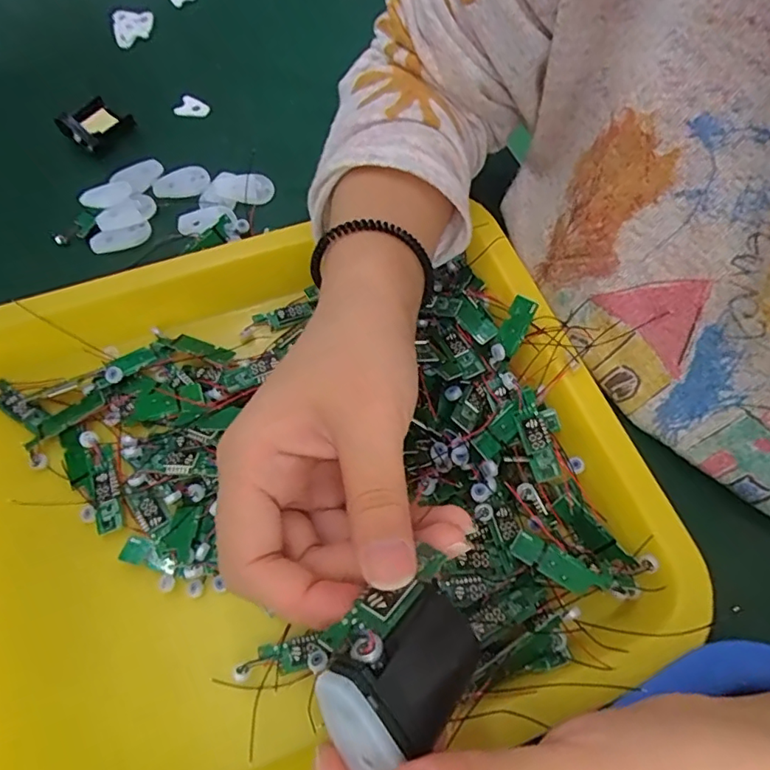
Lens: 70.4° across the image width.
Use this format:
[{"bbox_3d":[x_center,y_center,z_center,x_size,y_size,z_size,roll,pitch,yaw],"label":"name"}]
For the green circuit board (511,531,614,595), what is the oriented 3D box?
[{"bbox_3d":[0.075,0.078,0.235,0.042,0.004,0.013,24,79,12],"label":"green circuit board"}]

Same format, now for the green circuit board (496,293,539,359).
[{"bbox_3d":[0.065,-0.030,0.274,0.012,0.004,0.029,24,109,11],"label":"green circuit board"}]

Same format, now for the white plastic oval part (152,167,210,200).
[{"bbox_3d":[-0.133,-0.131,0.356,0.036,0.005,0.018,-11,90,0],"label":"white plastic oval part"}]

